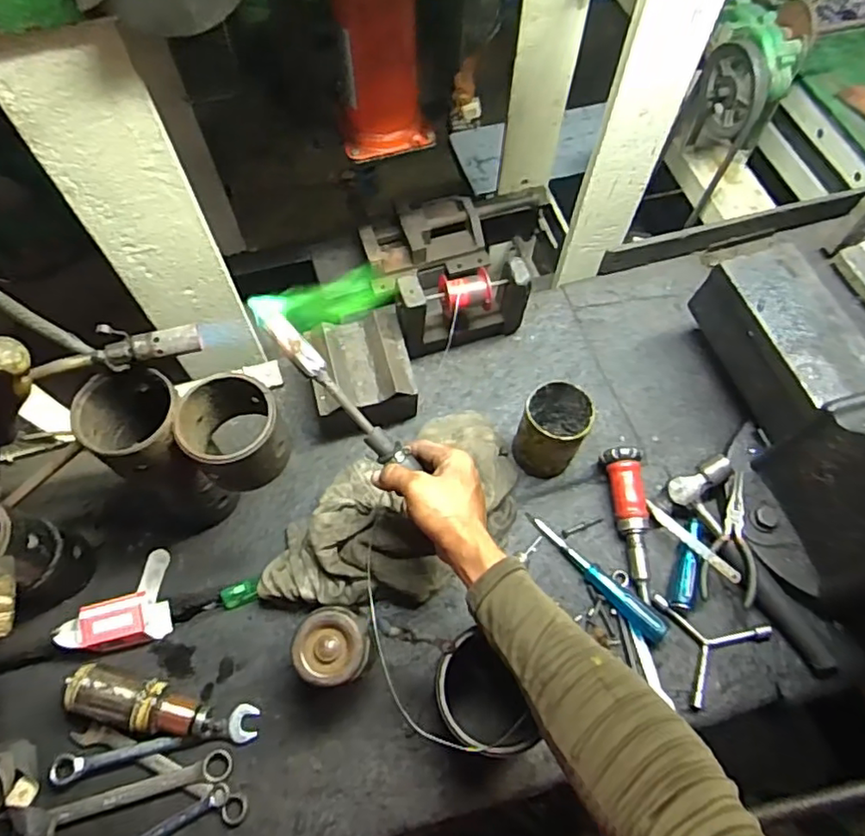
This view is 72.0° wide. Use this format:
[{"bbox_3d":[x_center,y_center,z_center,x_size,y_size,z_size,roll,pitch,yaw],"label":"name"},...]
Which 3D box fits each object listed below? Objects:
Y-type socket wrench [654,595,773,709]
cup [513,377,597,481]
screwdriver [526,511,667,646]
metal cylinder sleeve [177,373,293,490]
[{"bbox_3d":[0.314,0.241,0.650,0.108,0.015,0.114,-12,65,-6],"label":"Y-type socket wrench"},{"bbox_3d":[0.140,0.016,0.704,0.074,0.103,0.075,0,64,-1],"label":"cup"},{"bbox_3d":[0.188,0.180,0.683,0.027,0.027,0.185,-40,63,-18],"label":"screwdriver"},{"bbox_3d":[-0.182,0.013,0.555,0.094,0.077,0.090,41,70,17],"label":"metal cylinder sleeve"}]

